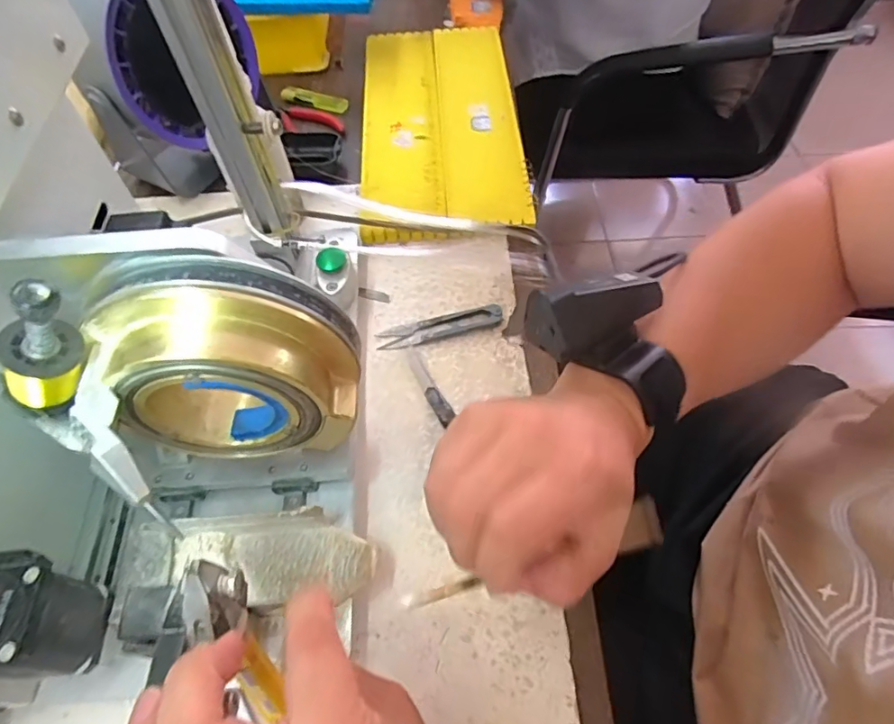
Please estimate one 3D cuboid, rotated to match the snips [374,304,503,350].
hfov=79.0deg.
[{"bbox_3d":[-0.005,-0.029,0.448,0.102,0.007,0.022,-14,59,-6],"label":"snips"}]

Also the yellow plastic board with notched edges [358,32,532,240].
[{"bbox_3d":[-0.009,-0.263,0.584,0.159,0.011,0.336,-4,58,0],"label":"yellow plastic board with notched edges"}]

